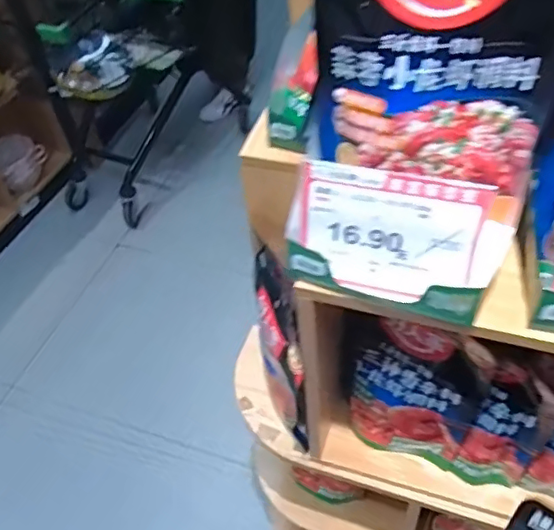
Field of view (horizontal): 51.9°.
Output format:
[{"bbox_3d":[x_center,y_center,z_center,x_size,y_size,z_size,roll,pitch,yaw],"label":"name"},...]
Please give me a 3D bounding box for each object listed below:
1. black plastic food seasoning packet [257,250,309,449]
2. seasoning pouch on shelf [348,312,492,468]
[{"bbox_3d":[0.005,0.123,0.741,0.034,0.248,0.174,-10,48,-3],"label":"black plastic food seasoning packet"},{"bbox_3d":[0.163,0.158,0.687,0.146,0.232,0.054,22,54,23],"label":"seasoning pouch on shelf"}]

